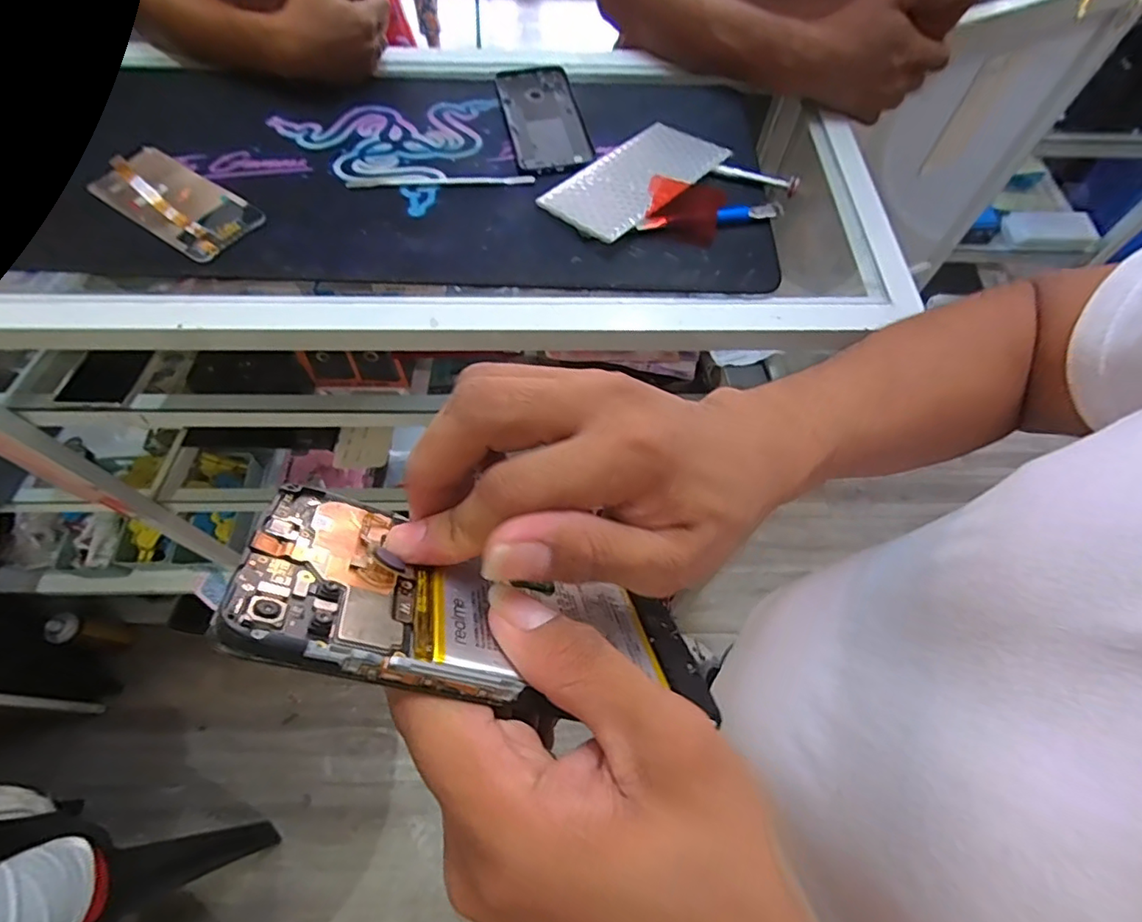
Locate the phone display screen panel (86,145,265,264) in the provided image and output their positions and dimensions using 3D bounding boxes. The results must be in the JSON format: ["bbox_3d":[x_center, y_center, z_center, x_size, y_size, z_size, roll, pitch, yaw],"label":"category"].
[{"bbox_3d":[-0.340,-0.229,0.468,0.148,0.033,0.072,31,66,11],"label":"phone display screen panel"}]

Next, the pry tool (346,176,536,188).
[{"bbox_3d":[-0.117,-0.252,0.497,0.164,0.005,0.012,-1,62,-2],"label":"pry tool"}]

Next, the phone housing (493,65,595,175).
[{"bbox_3d":[-0.028,-0.344,0.552,0.074,0.010,0.159,-11,63,-8],"label":"phone housing"}]

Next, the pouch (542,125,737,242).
[{"bbox_3d":[0.058,-0.257,0.498,0.085,0.011,0.164,40,68,18],"label":"pouch"}]

